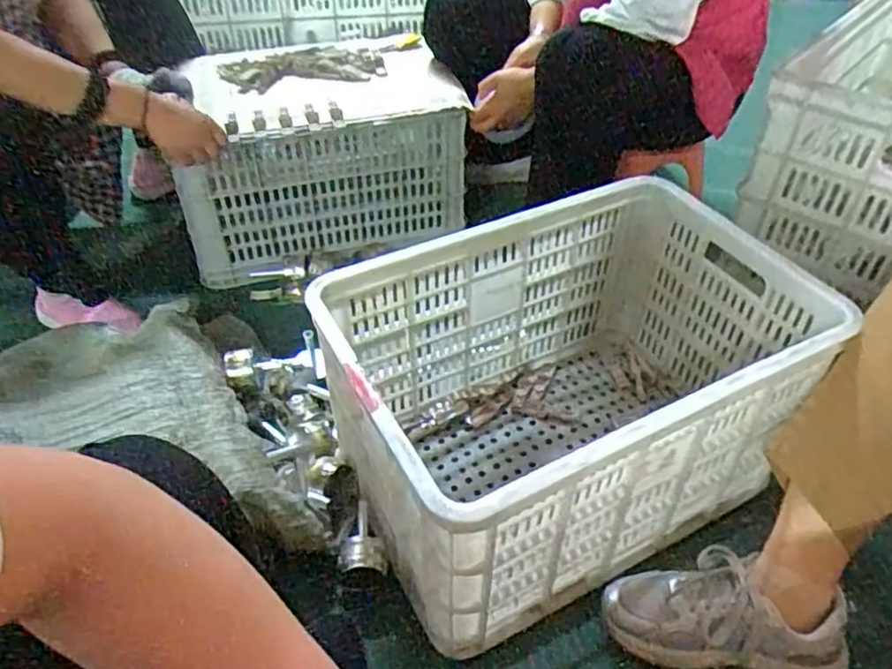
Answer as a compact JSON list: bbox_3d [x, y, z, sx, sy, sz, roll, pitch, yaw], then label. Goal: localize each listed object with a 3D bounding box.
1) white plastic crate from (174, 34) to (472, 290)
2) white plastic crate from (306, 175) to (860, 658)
[{"bbox_3d":[-0.260,-0.372,1.372,0.531,0.306,0.360,-11,44,-13],"label":"white plastic crate"},{"bbox_3d":[0.153,0.072,0.866,0.548,0.312,0.372,-20,47,-21],"label":"white plastic crate"}]

